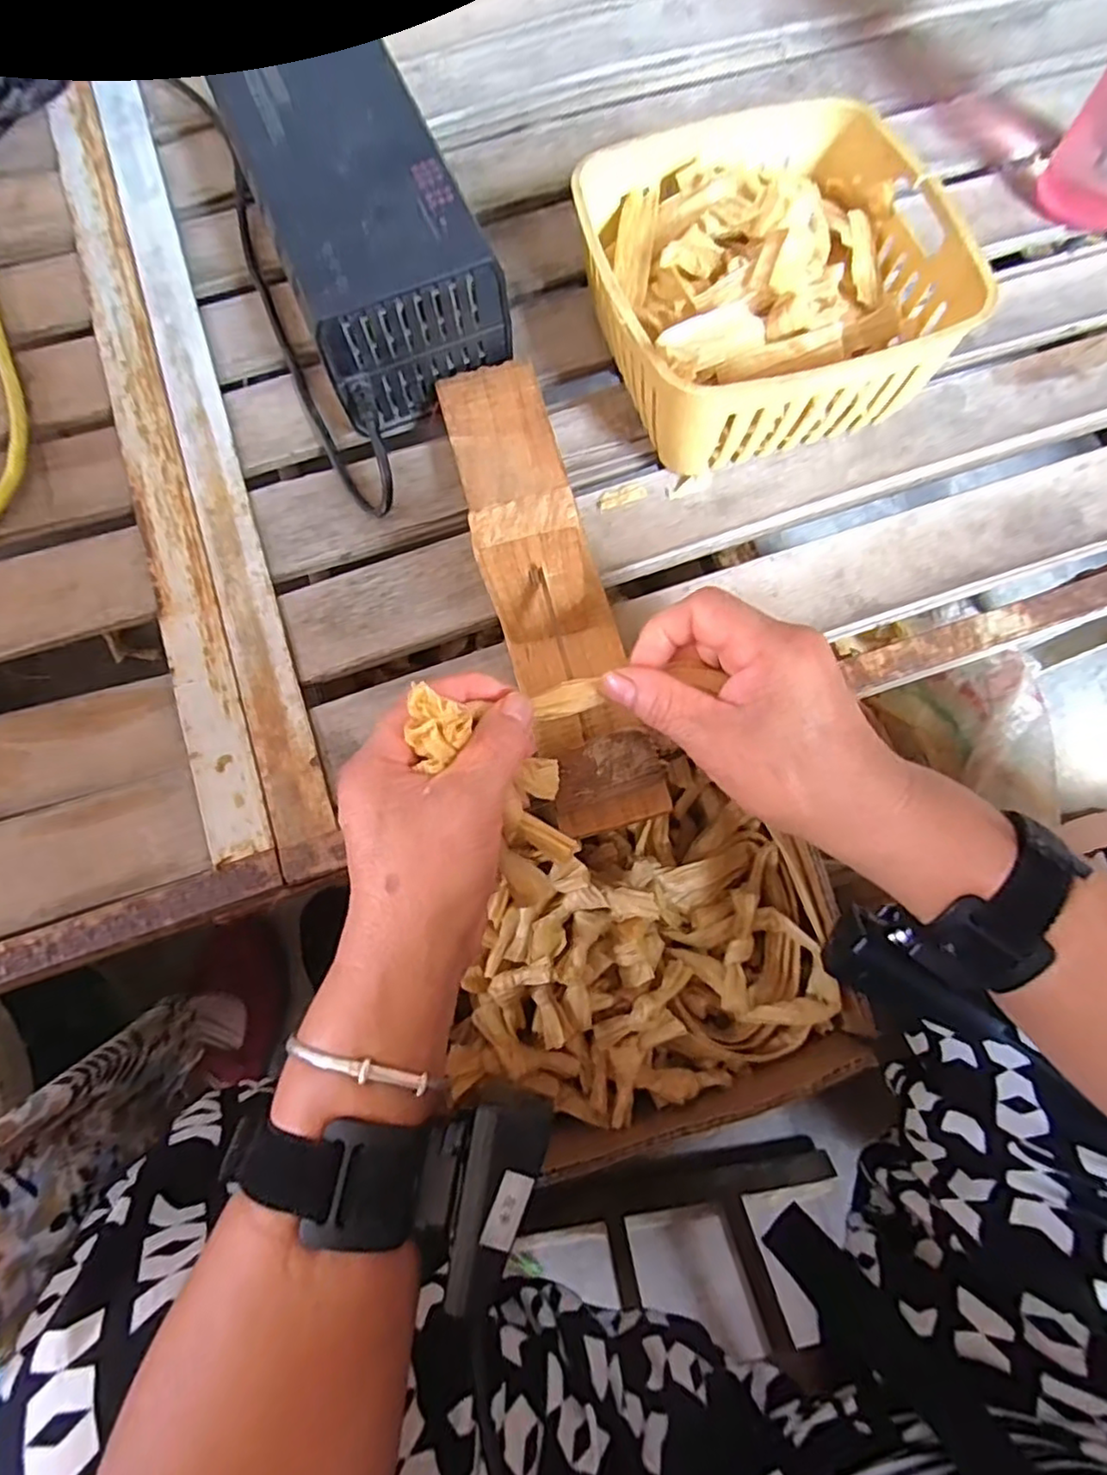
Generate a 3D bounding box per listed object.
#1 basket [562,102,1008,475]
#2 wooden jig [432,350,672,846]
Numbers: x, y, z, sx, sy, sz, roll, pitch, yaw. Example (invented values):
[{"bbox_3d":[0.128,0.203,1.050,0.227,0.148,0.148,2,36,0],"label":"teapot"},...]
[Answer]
[{"bbox_3d":[0.112,-0.257,0.378,0.180,0.080,0.180,-16,76,-8],"label":"basket"},{"bbox_3d":[-0.007,-0.096,0.314,0.061,0.108,0.272,-15,75,-4],"label":"wooden jig"}]

